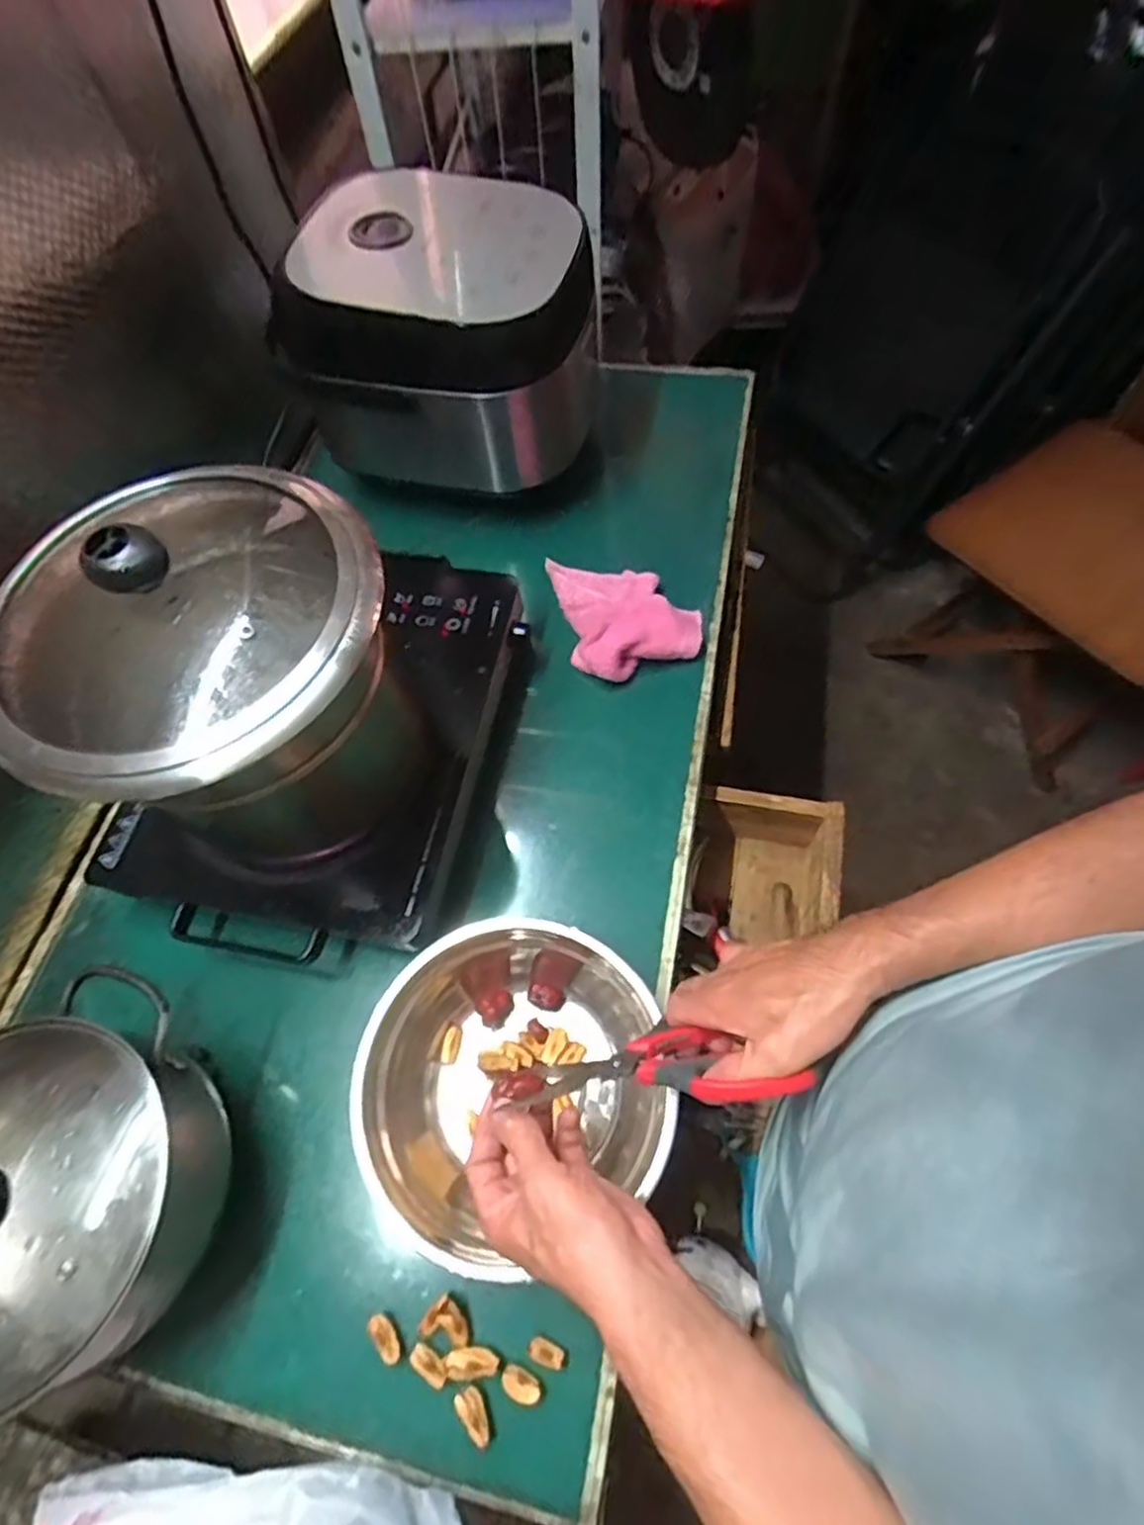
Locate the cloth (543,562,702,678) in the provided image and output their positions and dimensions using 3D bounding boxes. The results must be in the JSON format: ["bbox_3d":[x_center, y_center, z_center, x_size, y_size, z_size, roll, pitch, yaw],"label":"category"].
[{"bbox_3d":[0.060,-0.169,0.745,0.140,0.036,0.163,-12,62,-3],"label":"cloth"}]

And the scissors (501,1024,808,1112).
[{"bbox_3d":[0.053,0.190,0.435,0.172,0.075,0.049,-1,62,3],"label":"scissors"}]

